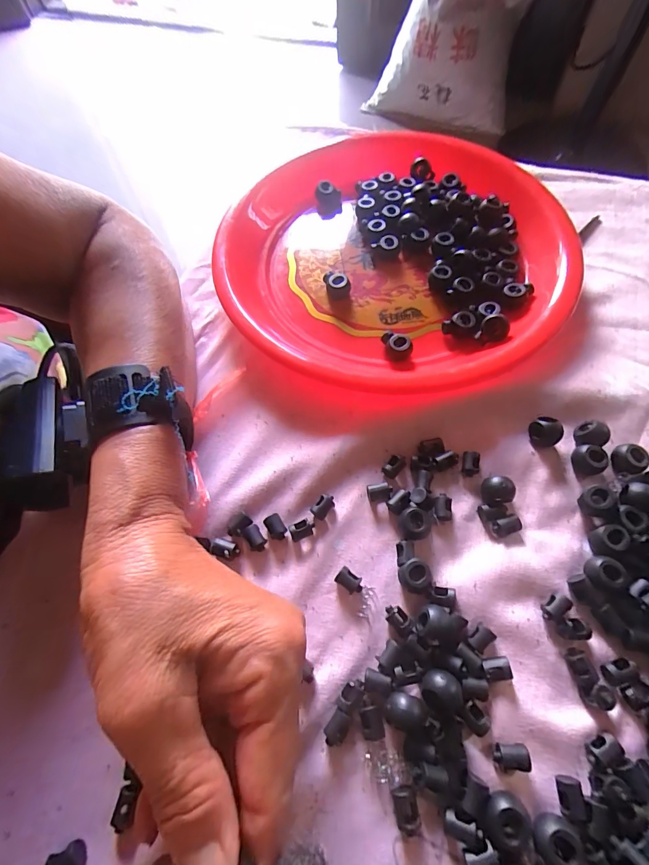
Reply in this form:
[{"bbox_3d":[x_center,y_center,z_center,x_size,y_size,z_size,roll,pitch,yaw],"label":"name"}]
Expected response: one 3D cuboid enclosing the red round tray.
[{"bbox_3d":[0.047,-0.142,0.286,0.254,0.031,0.255,-1,65,3],"label":"red round tray"}]

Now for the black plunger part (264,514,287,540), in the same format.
[{"bbox_3d":[-0.028,0.054,0.217,0.010,0.006,0.014,-31,67,-11],"label":"black plunger part"}]

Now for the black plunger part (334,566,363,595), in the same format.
[{"bbox_3d":[0.014,0.080,0.205,0.014,0.008,0.009,35,71,18],"label":"black plunger part"}]

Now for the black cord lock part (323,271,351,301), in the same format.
[{"bbox_3d":[0.010,-0.109,0.281,0.019,0.016,0.017,-2,65,2],"label":"black cord lock part"}]

